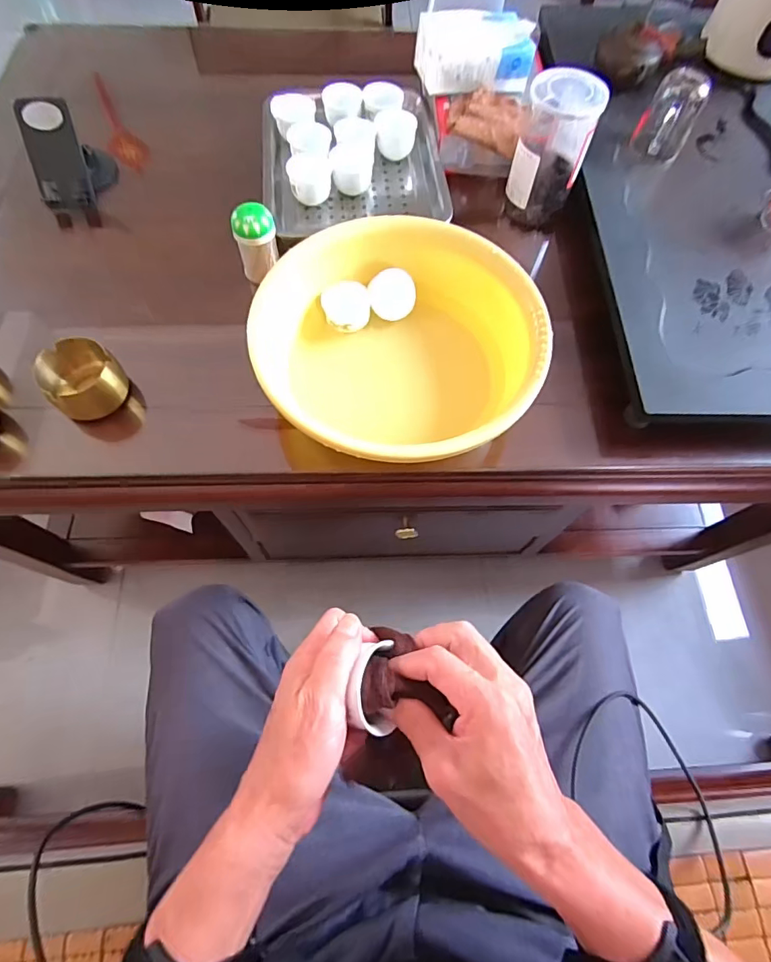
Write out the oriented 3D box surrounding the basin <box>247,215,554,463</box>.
[{"bbox_3d":[0.014,-0.135,0.528,0.280,0.113,0.276,1,67,-2],"label":"basin"}]

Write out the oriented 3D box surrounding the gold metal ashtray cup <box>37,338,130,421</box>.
[{"bbox_3d":[-0.323,-0.110,0.520,0.075,0.057,0.064,-39,74,-17],"label":"gold metal ashtray cup"}]

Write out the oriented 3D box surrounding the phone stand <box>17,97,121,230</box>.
[{"bbox_3d":[-0.412,-0.416,0.628,0.065,0.115,0.106,6,67,0],"label":"phone stand"}]

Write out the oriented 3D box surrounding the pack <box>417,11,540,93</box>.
[{"bbox_3d":[0.119,-0.576,0.654,0.151,0.051,0.097,2,67,-1],"label":"pack"}]

